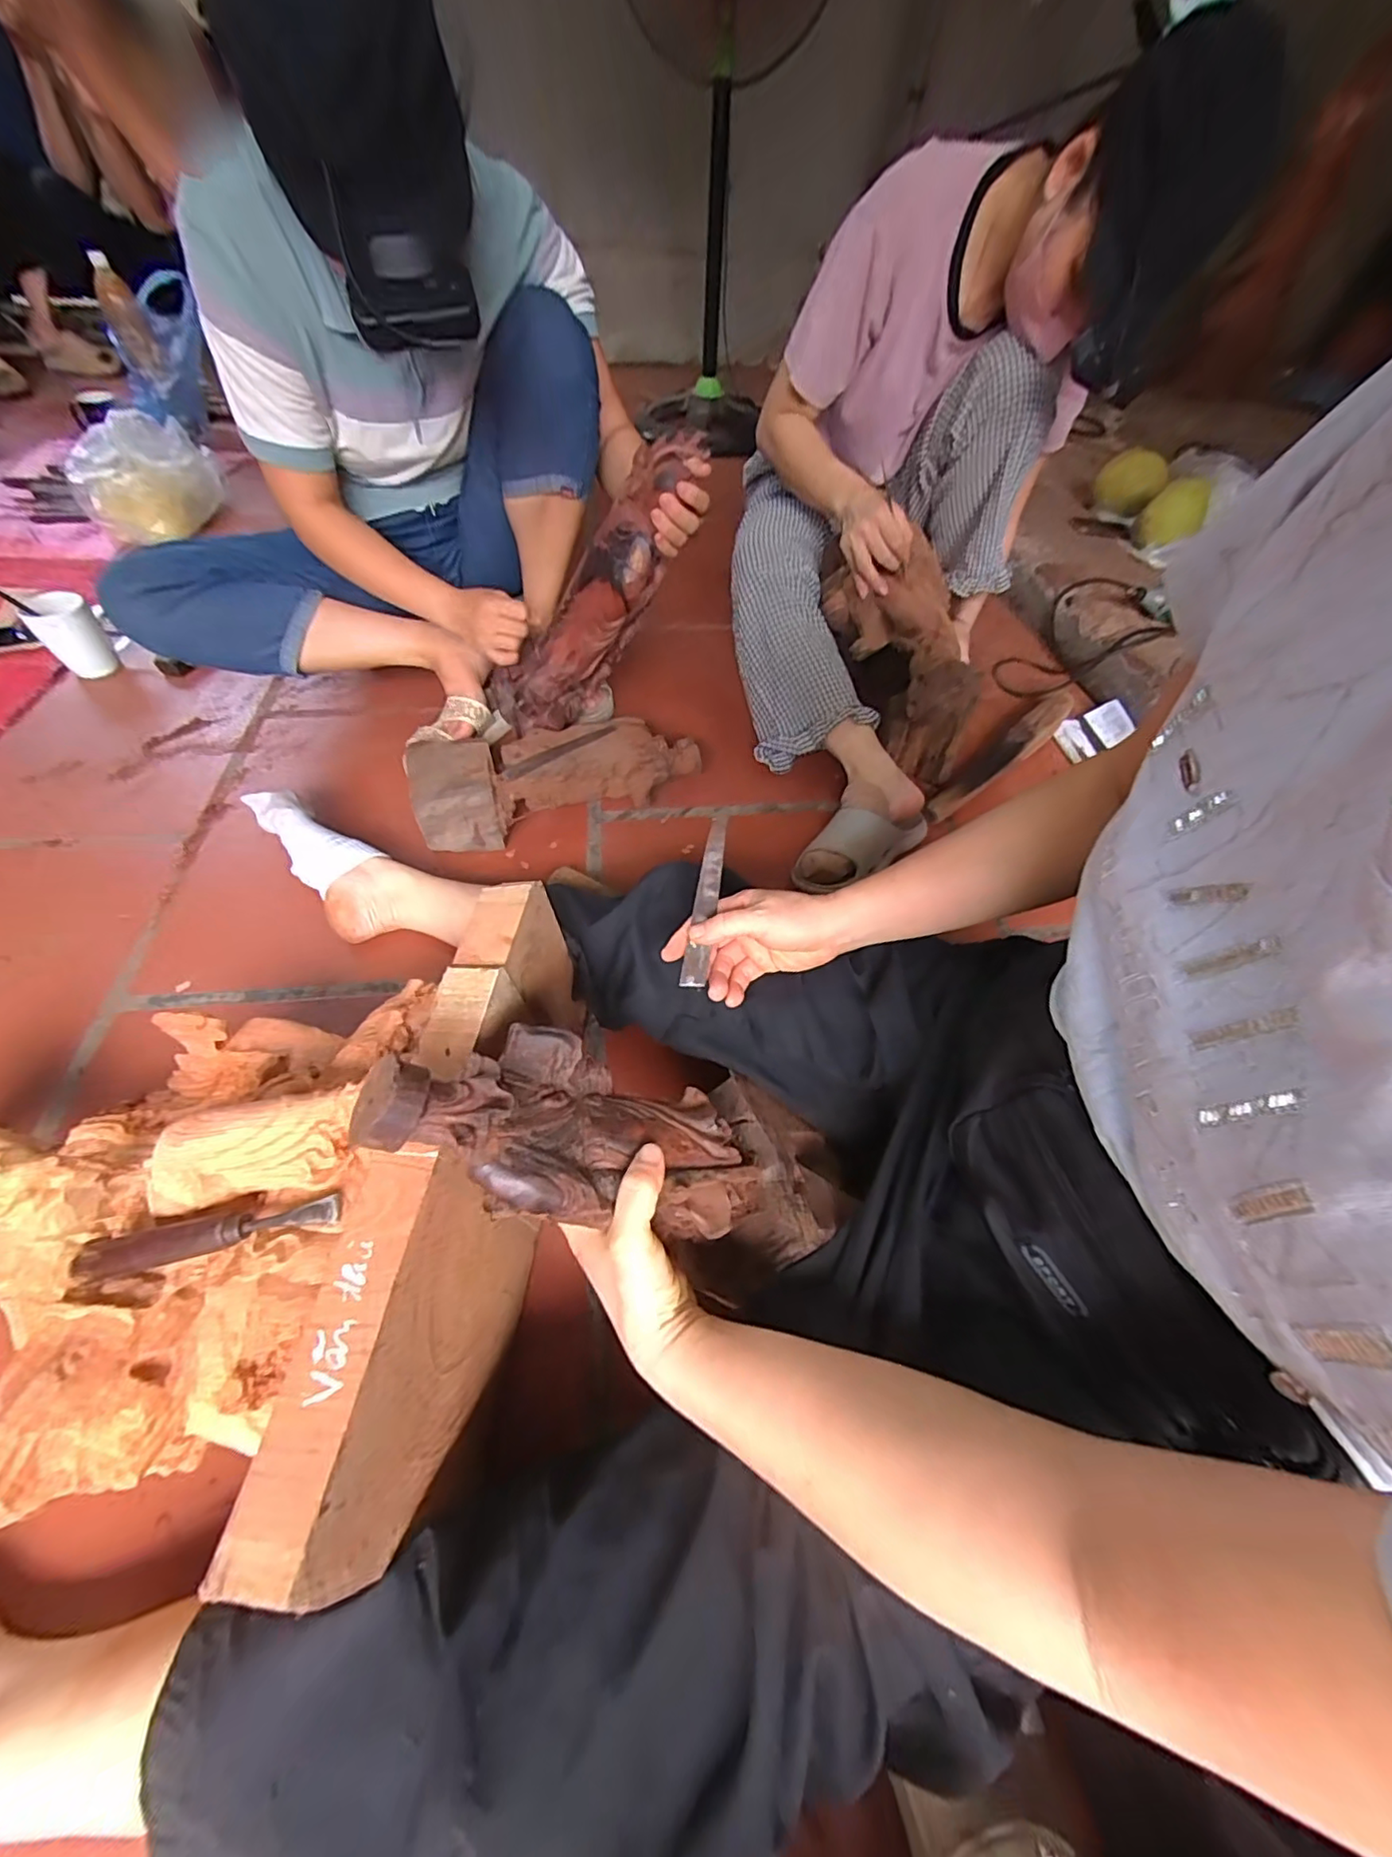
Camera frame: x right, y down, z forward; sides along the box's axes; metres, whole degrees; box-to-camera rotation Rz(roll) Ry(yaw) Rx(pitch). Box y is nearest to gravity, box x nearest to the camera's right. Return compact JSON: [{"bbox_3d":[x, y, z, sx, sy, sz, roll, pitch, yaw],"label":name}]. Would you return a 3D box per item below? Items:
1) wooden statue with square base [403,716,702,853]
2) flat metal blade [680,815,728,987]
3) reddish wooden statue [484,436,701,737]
[{"bbox_3d":[-0.179,-0.207,0.813,0.377,0.102,0.130,-14,56,-13],"label":"wooden statue with square base"},{"bbox_3d":[0.009,-0.023,0.483,0.019,0.006,0.141,12,81,-7],"label":"flat metal blade"},{"bbox_3d":[-0.130,-0.419,0.784,0.118,0.425,0.115,17,46,-36],"label":"reddish wooden statue"}]

